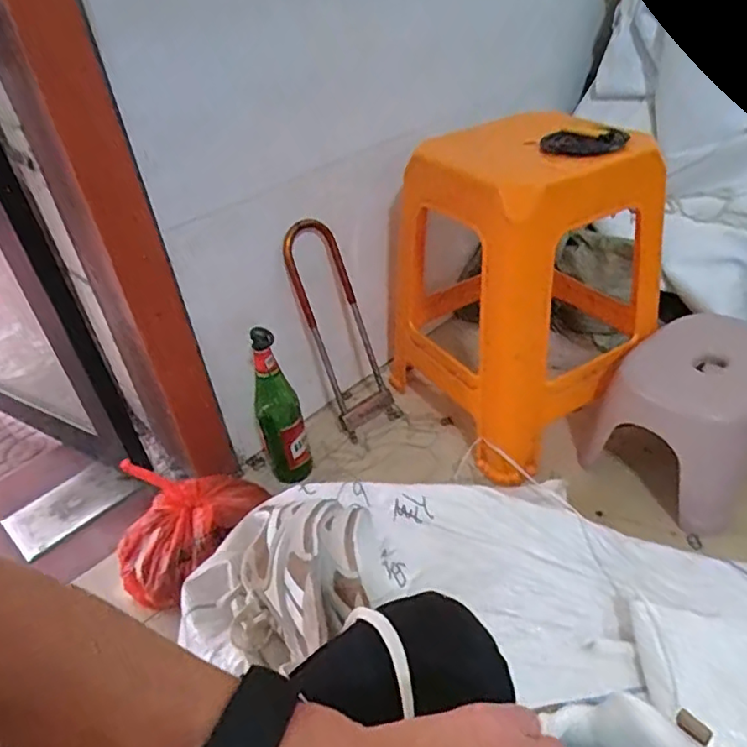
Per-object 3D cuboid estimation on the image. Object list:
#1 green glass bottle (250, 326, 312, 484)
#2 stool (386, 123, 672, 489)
[{"bbox_3d":[-0.156,0.055,0.954,0.068,0.274,0.068,-19,38,-15],"label":"green glass bottle"},{"bbox_3d":[0.241,-0.141,1.010,0.322,0.458,0.356,-23,39,-19],"label":"stool"}]

